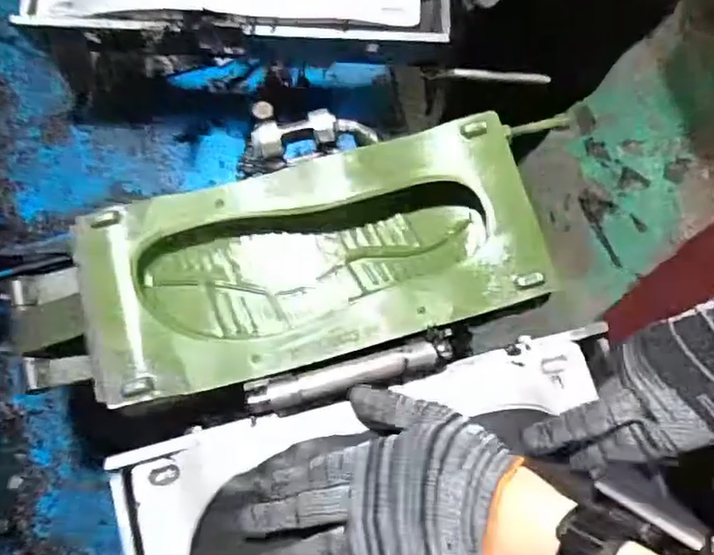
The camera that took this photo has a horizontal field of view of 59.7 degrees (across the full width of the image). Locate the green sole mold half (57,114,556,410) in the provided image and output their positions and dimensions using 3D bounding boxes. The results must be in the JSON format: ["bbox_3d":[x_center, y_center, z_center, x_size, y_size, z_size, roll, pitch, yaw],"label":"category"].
[{"bbox_3d":[-0.036,-0.014,0.522,0.360,0.055,0.163,-14,77,-4],"label":"green sole mold half"}]

